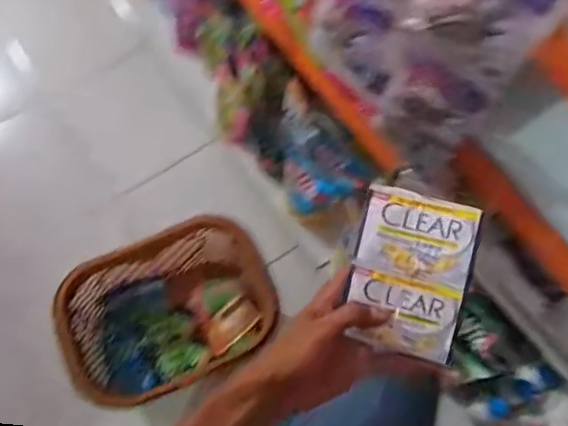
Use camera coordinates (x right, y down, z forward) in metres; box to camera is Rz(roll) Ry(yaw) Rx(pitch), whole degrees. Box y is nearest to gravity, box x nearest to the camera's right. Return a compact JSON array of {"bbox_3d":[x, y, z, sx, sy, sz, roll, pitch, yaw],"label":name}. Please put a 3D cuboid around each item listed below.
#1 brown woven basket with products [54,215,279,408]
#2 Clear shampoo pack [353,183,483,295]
[{"bbox_3d":[-0.199,0.171,1.044,0.348,0.168,0.232,-25,71,-10],"label":"brown woven basket with products"},{"bbox_3d":[0.109,0.021,0.474,0.091,0.007,0.068,15,88,10],"label":"Clear shampoo pack"}]

